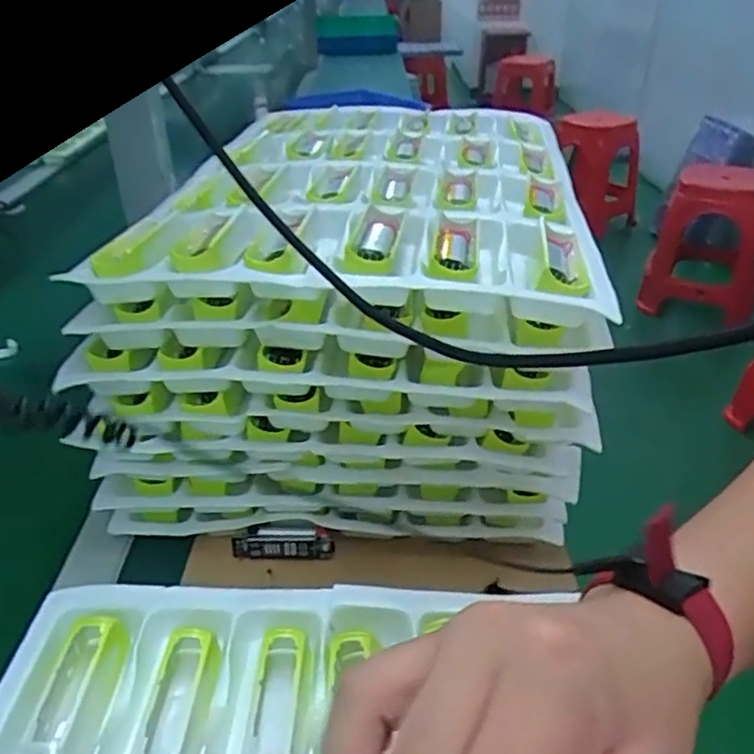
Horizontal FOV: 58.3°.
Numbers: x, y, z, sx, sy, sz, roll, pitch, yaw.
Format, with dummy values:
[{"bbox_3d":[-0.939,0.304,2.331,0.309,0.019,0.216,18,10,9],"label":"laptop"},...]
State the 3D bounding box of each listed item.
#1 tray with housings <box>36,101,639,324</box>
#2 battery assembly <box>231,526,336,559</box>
[{"bbox_3d":[-0.004,-0.167,0.548,0.307,0.036,0.443,3,32,5],"label":"tray with housings"},{"bbox_3d":[-0.063,0.112,0.454,0.067,0.021,0.004,1,2,4],"label":"battery assembly"}]

